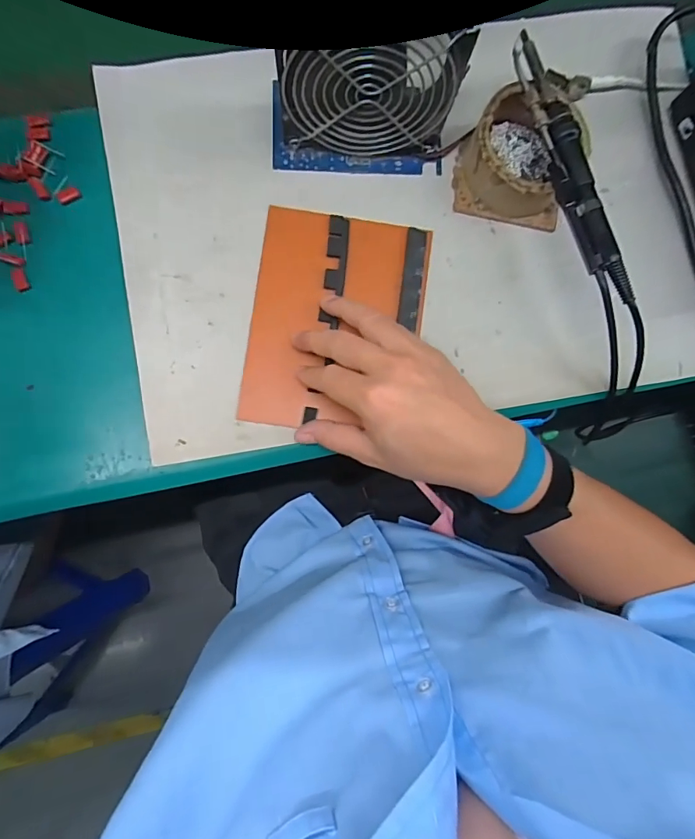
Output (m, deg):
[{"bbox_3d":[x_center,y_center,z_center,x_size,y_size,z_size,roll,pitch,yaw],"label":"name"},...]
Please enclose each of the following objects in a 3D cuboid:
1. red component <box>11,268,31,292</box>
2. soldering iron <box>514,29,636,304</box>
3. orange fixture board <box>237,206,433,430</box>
[{"bbox_3d":[-0.244,-0.105,0.334,0.009,0.004,0.019,-21,89,-5],"label":"red component"},{"bbox_3d":[0.155,-0.180,0.314,0.027,0.021,0.203,-17,86,-5],"label":"soldering iron"},{"bbox_3d":[-0.008,-0.076,0.348,0.130,0.010,0.168,8,87,-4],"label":"orange fixture board"}]

